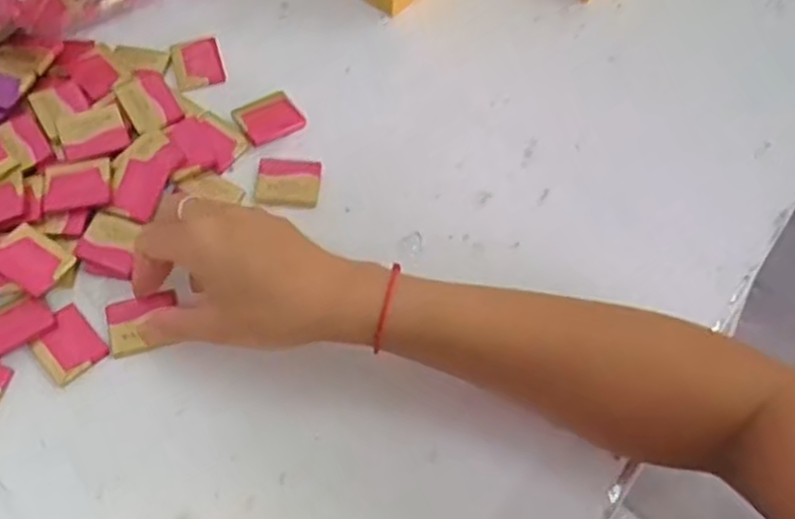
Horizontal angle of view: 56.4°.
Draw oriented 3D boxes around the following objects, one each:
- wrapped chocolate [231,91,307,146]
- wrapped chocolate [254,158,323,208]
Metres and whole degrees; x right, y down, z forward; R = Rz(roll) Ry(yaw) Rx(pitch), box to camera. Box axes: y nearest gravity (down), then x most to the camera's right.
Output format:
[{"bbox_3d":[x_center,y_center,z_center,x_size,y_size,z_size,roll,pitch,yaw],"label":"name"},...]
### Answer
[{"bbox_3d":[-0.083,-0.092,0.483,0.040,0.007,0.032,-26,67,-14],"label":"wrapped chocolate"},{"bbox_3d":[-0.068,-0.049,0.464,0.039,0.004,0.036,1,63,-2],"label":"wrapped chocolate"}]

